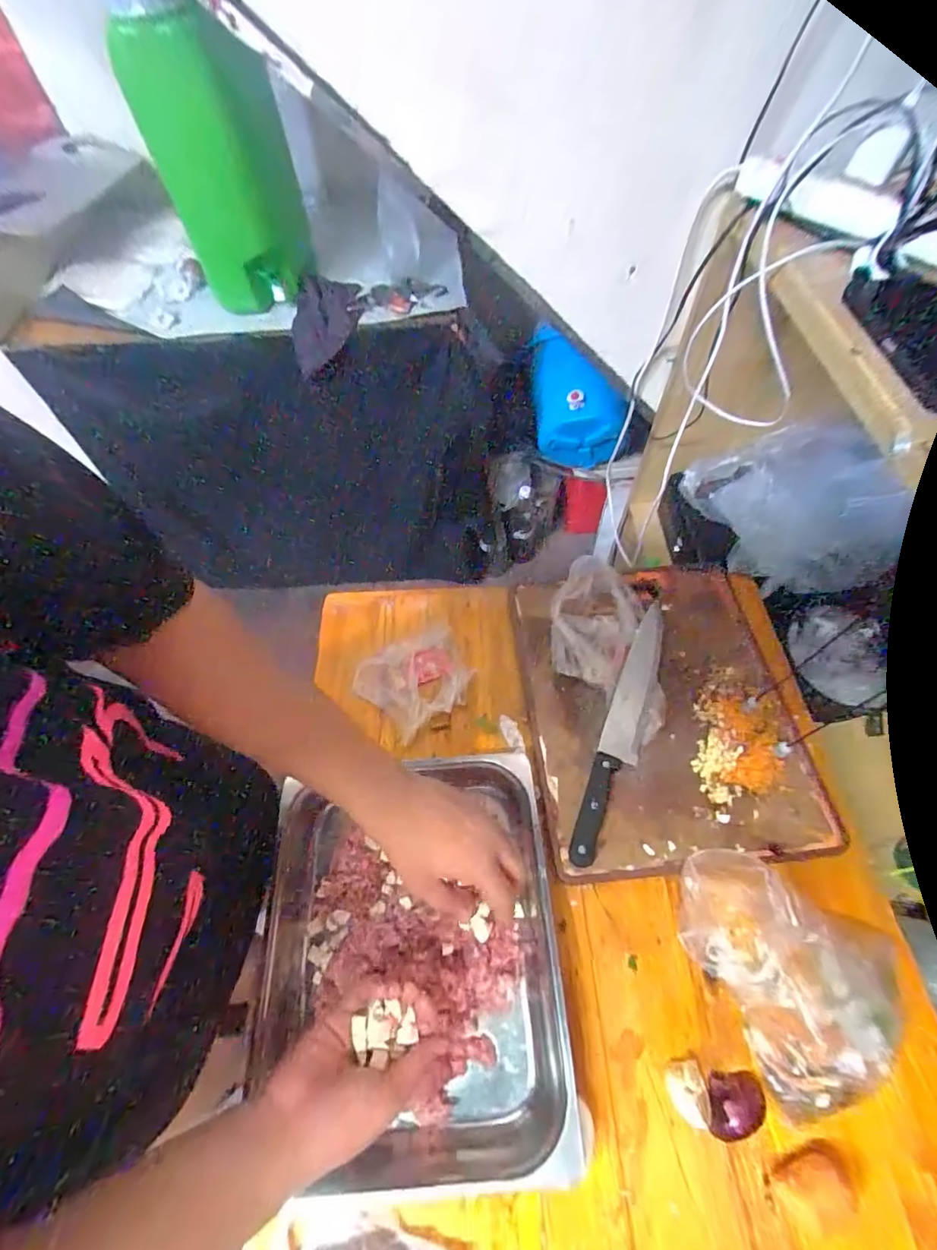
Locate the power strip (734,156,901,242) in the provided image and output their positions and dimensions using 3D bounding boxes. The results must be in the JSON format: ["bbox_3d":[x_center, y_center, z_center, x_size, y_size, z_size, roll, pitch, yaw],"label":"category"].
[{"bbox_3d":[0.336,-0.426,0.489,0.032,0.030,0.173,-33,64,-16],"label":"power strip"}]

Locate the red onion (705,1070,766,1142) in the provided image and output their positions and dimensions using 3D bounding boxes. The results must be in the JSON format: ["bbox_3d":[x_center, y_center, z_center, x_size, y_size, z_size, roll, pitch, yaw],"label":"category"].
[{"bbox_3d":[0.219,0.393,0.402,0.048,0.024,0.040,-2,60,1],"label":"red onion"}]

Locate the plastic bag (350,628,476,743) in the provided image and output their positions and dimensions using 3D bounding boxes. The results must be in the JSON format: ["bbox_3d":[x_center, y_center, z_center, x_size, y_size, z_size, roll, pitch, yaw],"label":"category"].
[{"bbox_3d":[-0.064,0.068,0.627,0.137,0.032,0.119,-33,64,-16],"label":"plastic bag"}]

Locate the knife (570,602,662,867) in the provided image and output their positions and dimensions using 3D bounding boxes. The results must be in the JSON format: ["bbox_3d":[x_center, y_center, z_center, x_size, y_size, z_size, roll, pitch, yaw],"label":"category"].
[{"bbox_3d":[0.181,0.110,0.568,0.042,0.013,0.322,18,62,12],"label":"knife"}]

